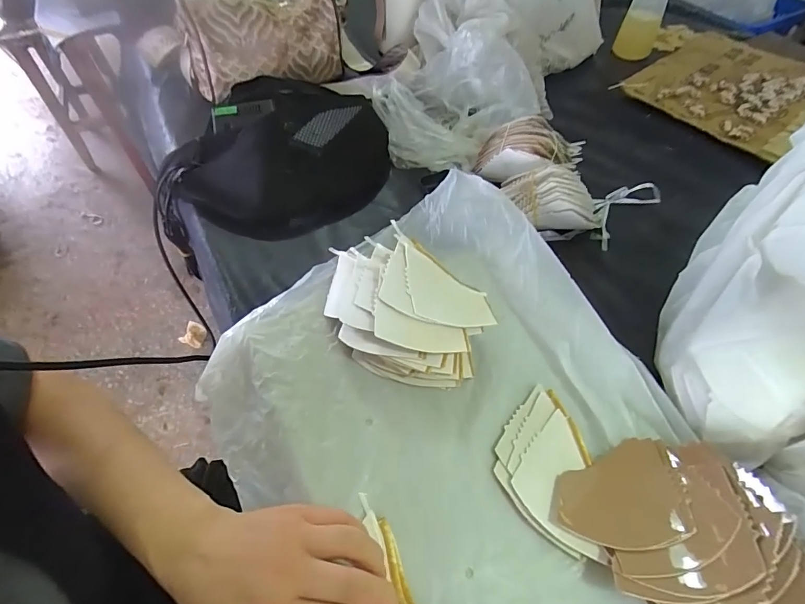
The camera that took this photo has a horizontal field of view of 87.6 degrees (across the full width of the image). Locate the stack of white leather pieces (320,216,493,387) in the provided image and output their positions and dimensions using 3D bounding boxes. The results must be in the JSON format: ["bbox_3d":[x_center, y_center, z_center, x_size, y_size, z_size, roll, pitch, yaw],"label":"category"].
[{"bbox_3d":[-0.008,0.001,0.380,0.173,0.052,0.110,30,60,20],"label":"stack of white leather pieces"}]

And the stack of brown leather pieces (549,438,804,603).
[{"bbox_3d":[0.198,0.154,0.271,0.123,0.053,0.152,-31,60,-20],"label":"stack of brown leather pieces"}]

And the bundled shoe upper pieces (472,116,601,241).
[{"bbox_3d":[0.175,-0.160,0.517,0.135,0.071,0.165,-11,55,-7],"label":"bundled shoe upper pieces"}]

